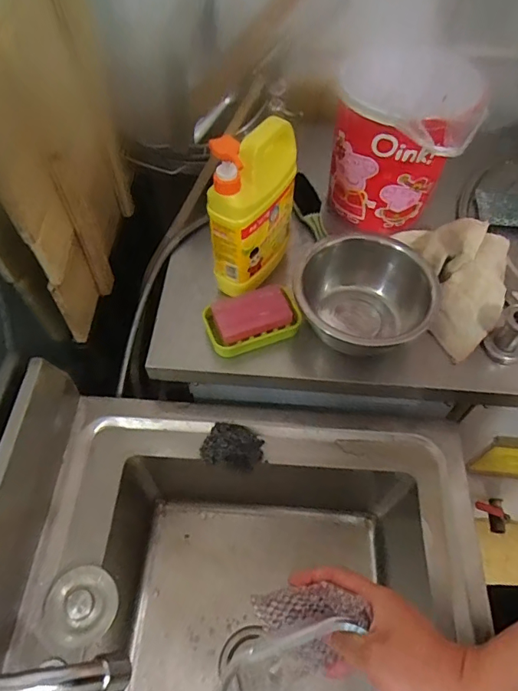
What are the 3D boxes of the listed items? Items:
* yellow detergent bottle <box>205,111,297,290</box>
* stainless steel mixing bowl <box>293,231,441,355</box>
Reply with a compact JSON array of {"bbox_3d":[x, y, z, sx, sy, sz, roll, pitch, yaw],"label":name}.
[{"bbox_3d":[-0.005,-0.188,0.646,0.074,0.226,0.139,22,60,12],"label":"yellow detergent bottle"},{"bbox_3d":[0.148,-0.061,0.677,0.182,0.103,0.181,0,58,-1],"label":"stainless steel mixing bowl"}]

